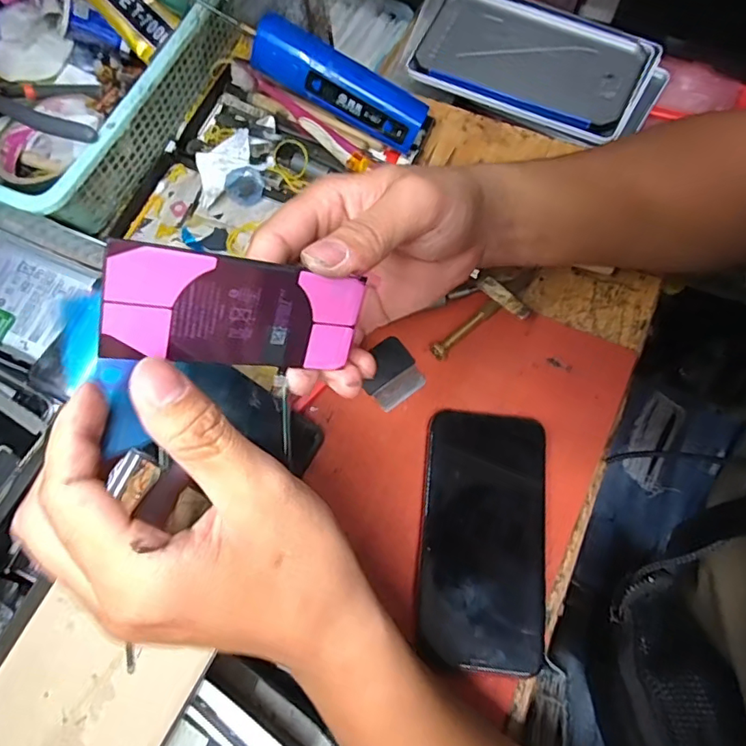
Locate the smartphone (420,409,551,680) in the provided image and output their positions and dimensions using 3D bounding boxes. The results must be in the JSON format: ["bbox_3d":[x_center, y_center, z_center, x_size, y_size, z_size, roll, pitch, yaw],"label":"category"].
[{"bbox_3d":[0.067,0.097,0.316,0.072,0.013,0.146,4,73,4],"label":"smartphone"}]

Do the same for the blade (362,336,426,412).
[{"bbox_3d":[0.012,-0.001,0.355,0.039,0.004,0.042,-37,75,-9],"label":"blade"}]

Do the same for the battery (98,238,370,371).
[{"bbox_3d":[-0.052,-0.023,0.206,0.097,0.004,0.043,4,112,-33],"label":"battery"}]

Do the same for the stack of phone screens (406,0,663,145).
[{"bbox_3d":[0.135,-0.266,0.444,0.186,0.020,0.116,30,77,10],"label":"stack of phone screens"}]

